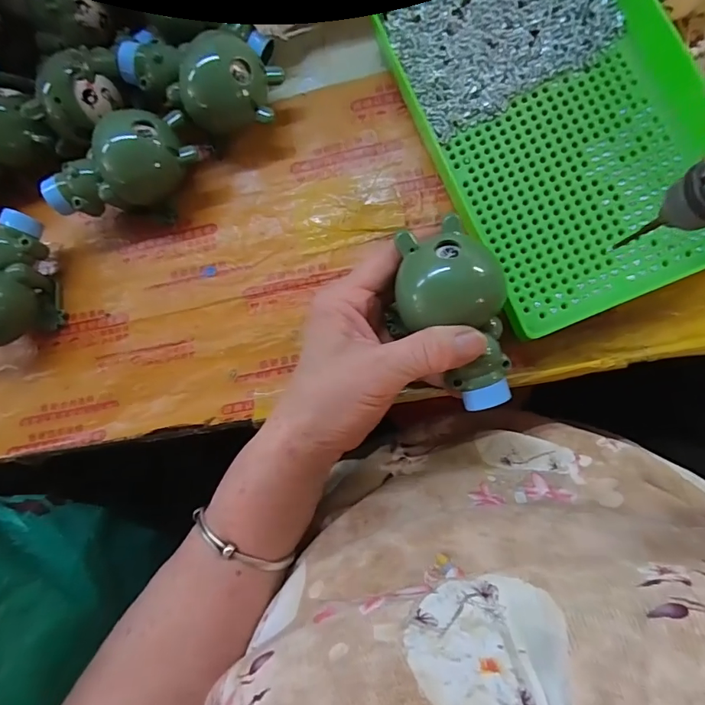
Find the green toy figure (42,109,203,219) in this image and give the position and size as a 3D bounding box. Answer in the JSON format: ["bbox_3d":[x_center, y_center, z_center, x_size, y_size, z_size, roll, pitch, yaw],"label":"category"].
[{"bbox_3d":[-0.156,-0.124,0.317,0.100,0.050,0.048,-24,82,5],"label":"green toy figure"}]

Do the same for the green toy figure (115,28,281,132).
[{"bbox_3d":[-0.098,-0.185,0.314,0.100,0.052,0.061,29,90,10],"label":"green toy figure"}]

